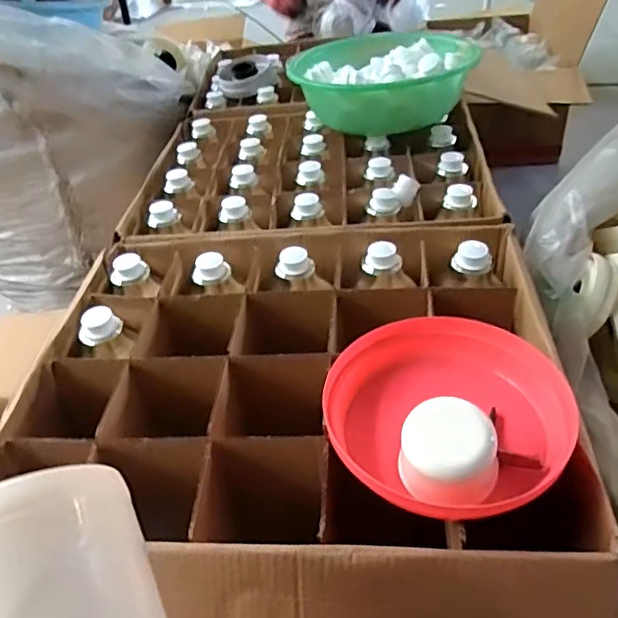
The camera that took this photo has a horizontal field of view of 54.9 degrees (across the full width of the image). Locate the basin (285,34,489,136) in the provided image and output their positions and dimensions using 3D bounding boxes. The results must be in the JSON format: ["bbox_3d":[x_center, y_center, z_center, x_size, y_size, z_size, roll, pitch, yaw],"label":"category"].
[{"bbox_3d":[0.146,-0.436,1.186,0.357,0.149,0.308,-1,39,7],"label":"basin"}]

